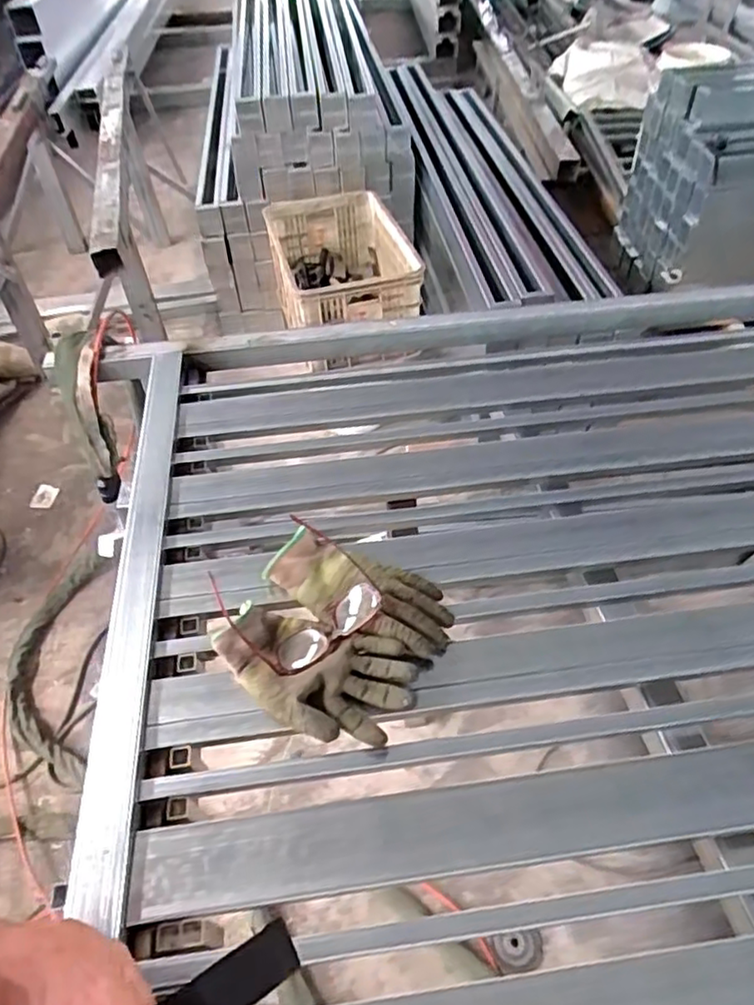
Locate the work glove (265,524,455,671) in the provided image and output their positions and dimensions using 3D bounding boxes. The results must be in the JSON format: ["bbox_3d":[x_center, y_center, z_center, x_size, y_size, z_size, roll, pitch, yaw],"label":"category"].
[{"bbox_3d":[-0.025,0.111,0.785,0.238,0.056,0.119,16,52,15],"label":"work glove"}]

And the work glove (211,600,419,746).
[{"bbox_3d":[-0.075,0.196,0.729,0.233,0.042,0.126,16,52,15],"label":"work glove"}]

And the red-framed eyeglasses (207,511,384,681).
[{"bbox_3d":[-0.102,0.103,0.780,0.155,0.061,0.198,-29,55,-21],"label":"red-framed eyeglasses"}]

